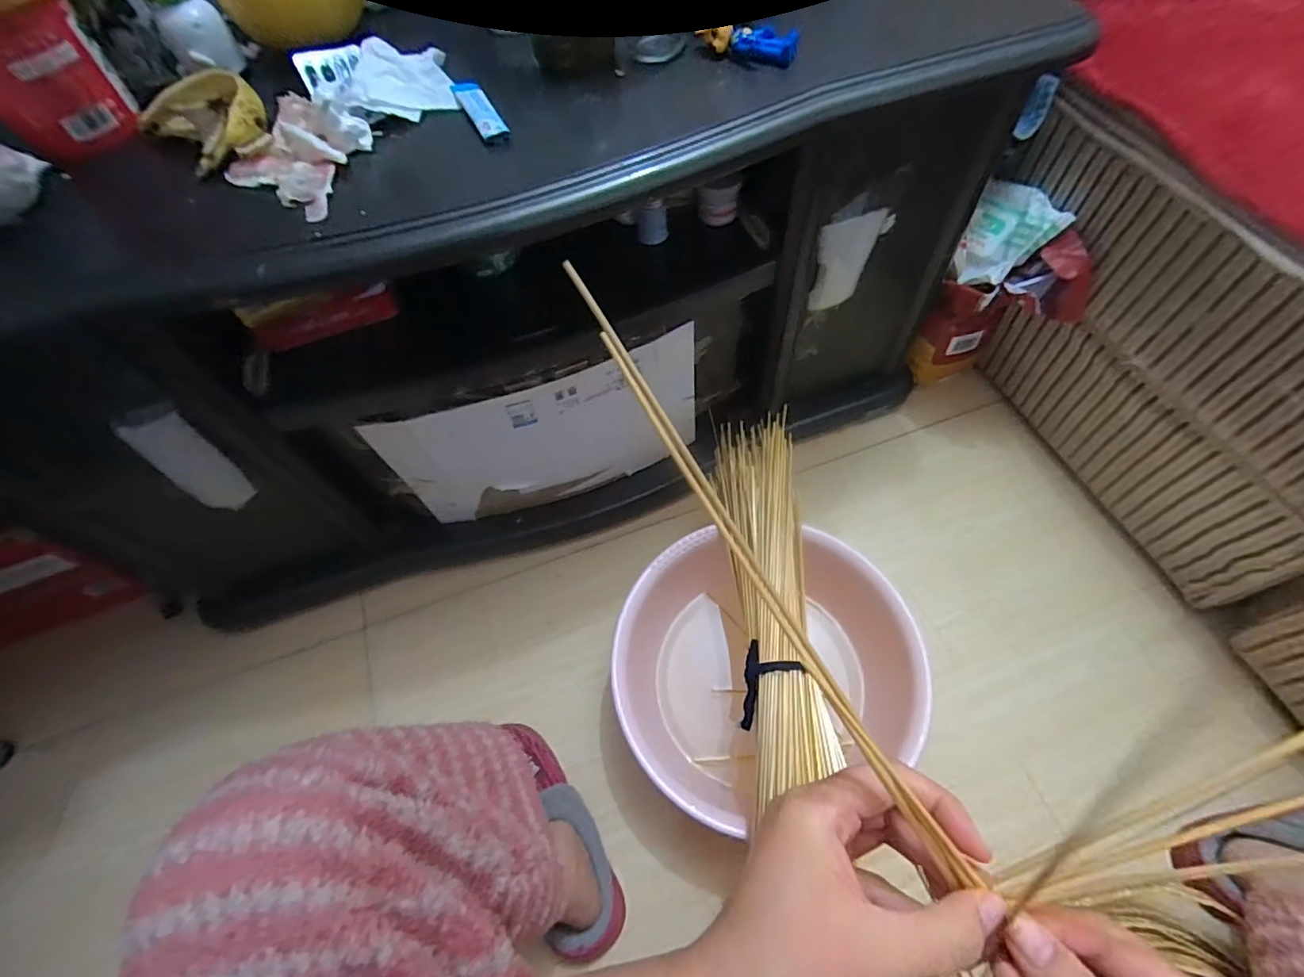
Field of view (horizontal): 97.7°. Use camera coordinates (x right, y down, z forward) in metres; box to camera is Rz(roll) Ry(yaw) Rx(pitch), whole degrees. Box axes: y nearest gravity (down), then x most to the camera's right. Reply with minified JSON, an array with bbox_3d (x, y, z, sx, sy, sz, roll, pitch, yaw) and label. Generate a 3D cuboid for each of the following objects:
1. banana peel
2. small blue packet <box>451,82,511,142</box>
[{"bbox_3d":[-0.374,-0.315,0.481,0.084,0.040,0.101,-29,63,-13],"label":"banana peel"},{"bbox_3d":[-0.148,-0.324,0.489,0.023,0.010,0.095,-24,62,-11],"label":"small blue packet"}]

